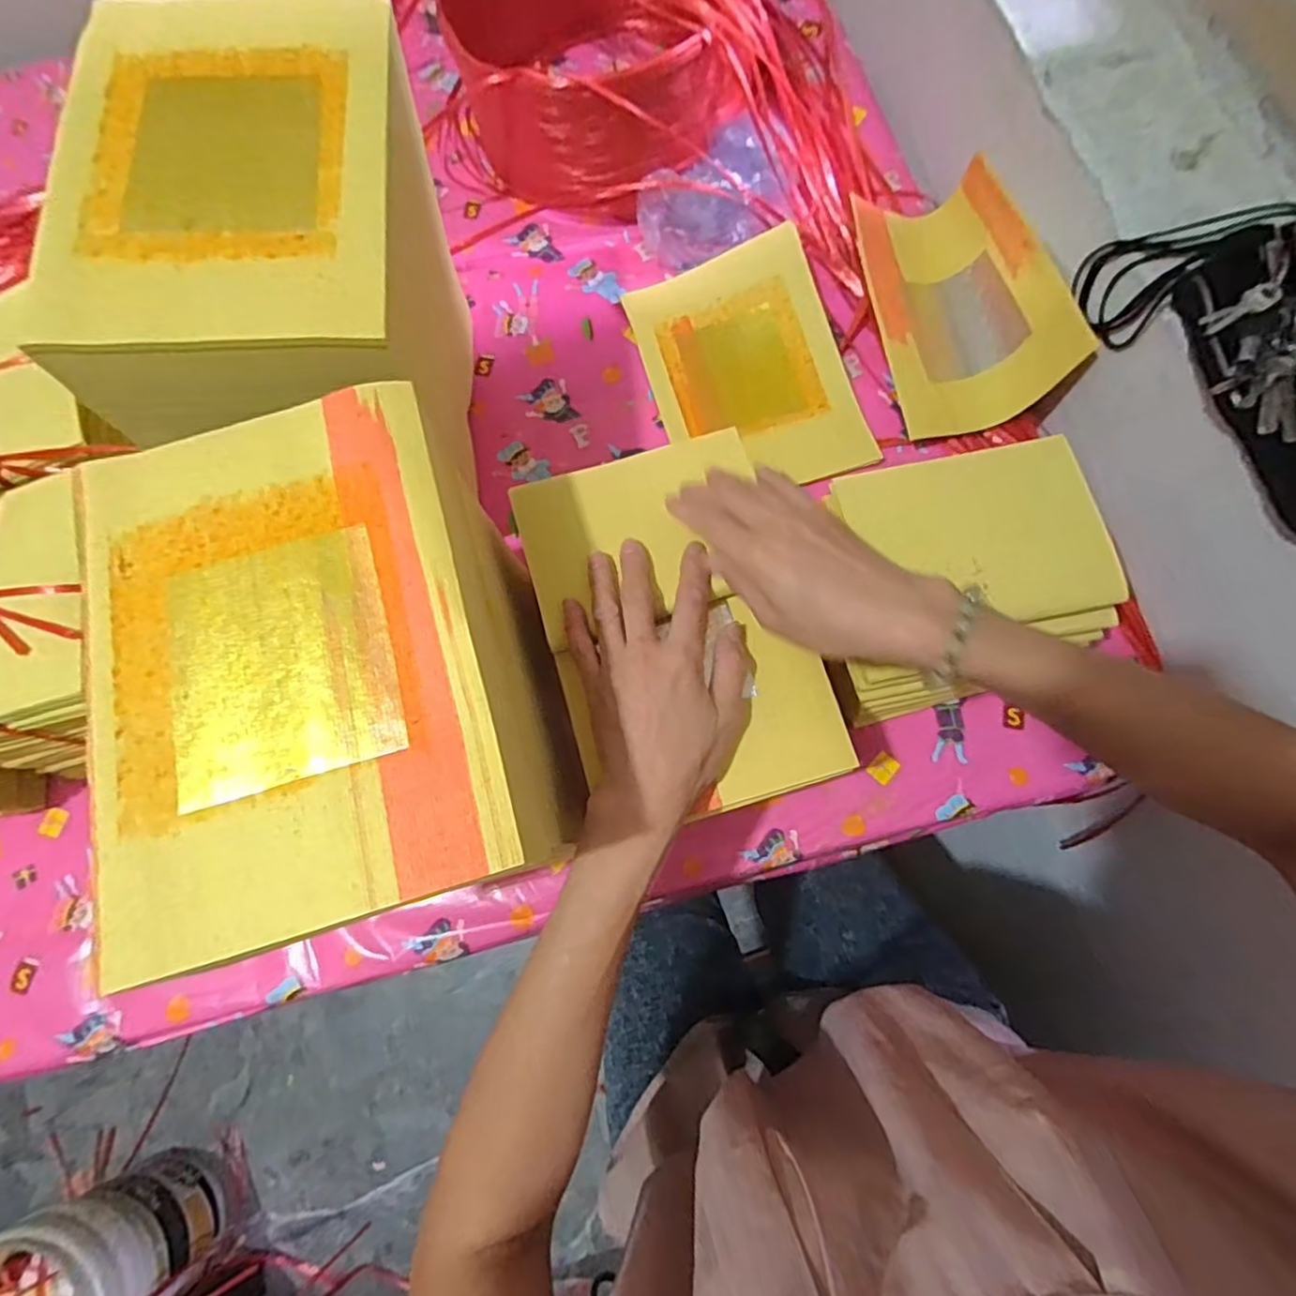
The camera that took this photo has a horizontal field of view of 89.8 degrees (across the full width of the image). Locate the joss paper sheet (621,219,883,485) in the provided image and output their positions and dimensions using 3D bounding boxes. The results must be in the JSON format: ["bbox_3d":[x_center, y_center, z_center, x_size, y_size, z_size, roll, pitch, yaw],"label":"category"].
[{"bbox_3d":[0.087,-0.247,0.567,0.162,0.034,0.229,-17,75,-3],"label":"joss paper sheet"}]

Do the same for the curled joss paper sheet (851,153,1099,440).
[{"bbox_3d":[0.256,-0.297,0.548,0.121,0.075,0.236,-11,75,-1],"label":"curled joss paper sheet"}]

